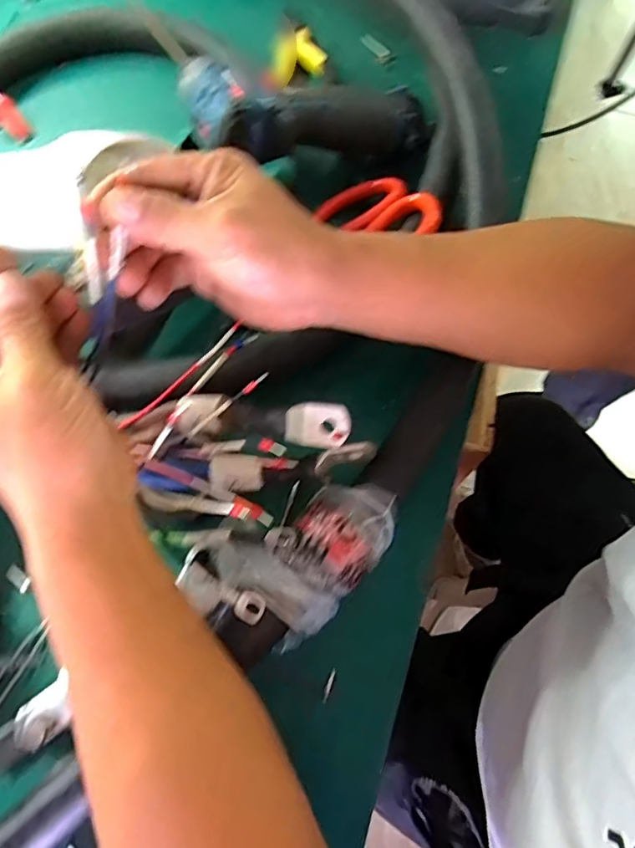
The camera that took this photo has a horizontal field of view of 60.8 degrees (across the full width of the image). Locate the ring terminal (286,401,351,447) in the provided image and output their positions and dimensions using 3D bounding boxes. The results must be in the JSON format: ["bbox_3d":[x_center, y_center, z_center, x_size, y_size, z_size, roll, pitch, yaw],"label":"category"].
[{"bbox_3d":[0.000,0.000,0.315,0.036,0.004,0.025,0,98,-1],"label":"ring terminal"}]

